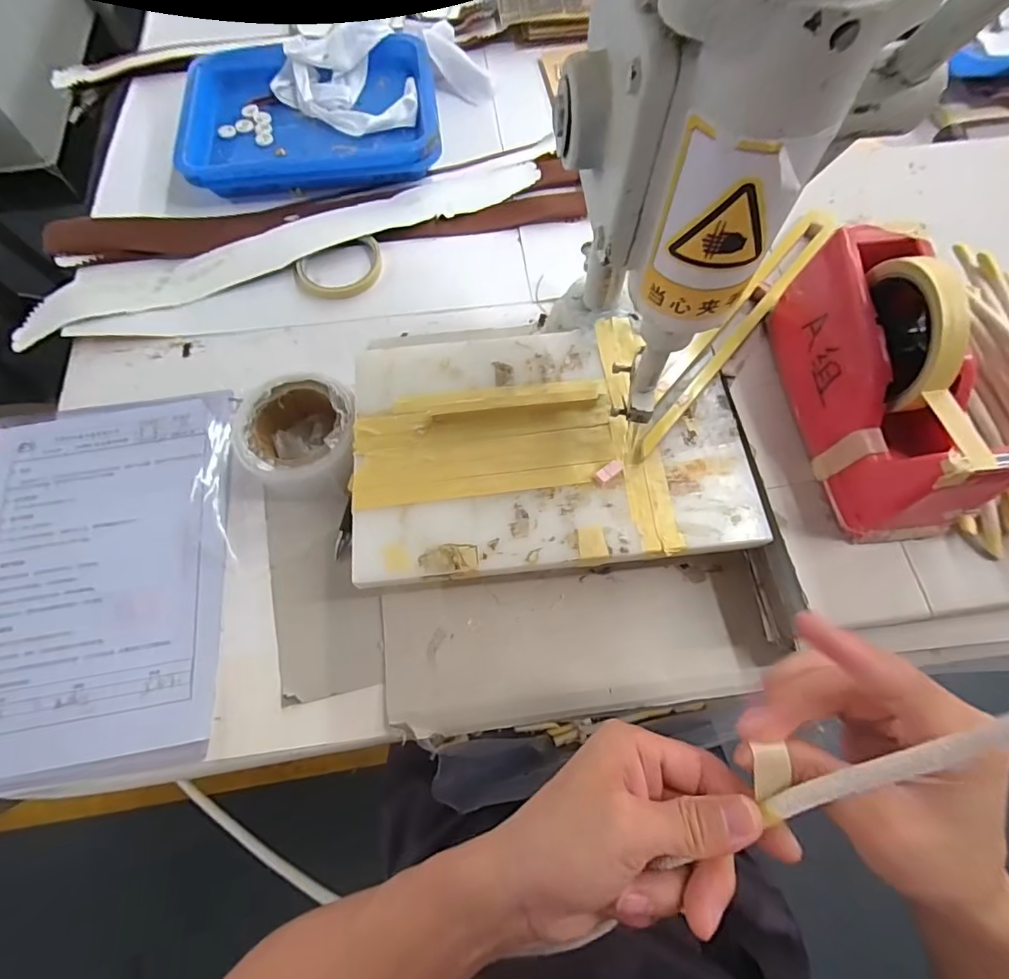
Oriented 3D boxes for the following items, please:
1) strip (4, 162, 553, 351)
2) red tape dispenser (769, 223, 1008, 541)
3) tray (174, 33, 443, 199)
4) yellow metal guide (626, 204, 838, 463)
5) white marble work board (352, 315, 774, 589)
[{"bbox_3d":[-0.227,-0.262,0.536,0.542,0.016,0.070,-20,71,-8],"label":"strip"},{"bbox_3d":[0.262,-0.079,0.344,0.073,0.113,0.202,-9,68,-3],"label":"red tape dispenser"},{"bbox_3d":[-0.223,-0.440,0.598,0.286,0.037,0.215,-7,69,-3],"label":"tray"},{"bbox_3d":[0.197,-0.141,0.430,0.028,0.016,0.318,37,73,14],"label":"yellow metal guide"},{"bbox_3d":[0.032,-0.038,0.394,0.292,0.011,0.197,-6,69,-3],"label":"white marble work board"}]

